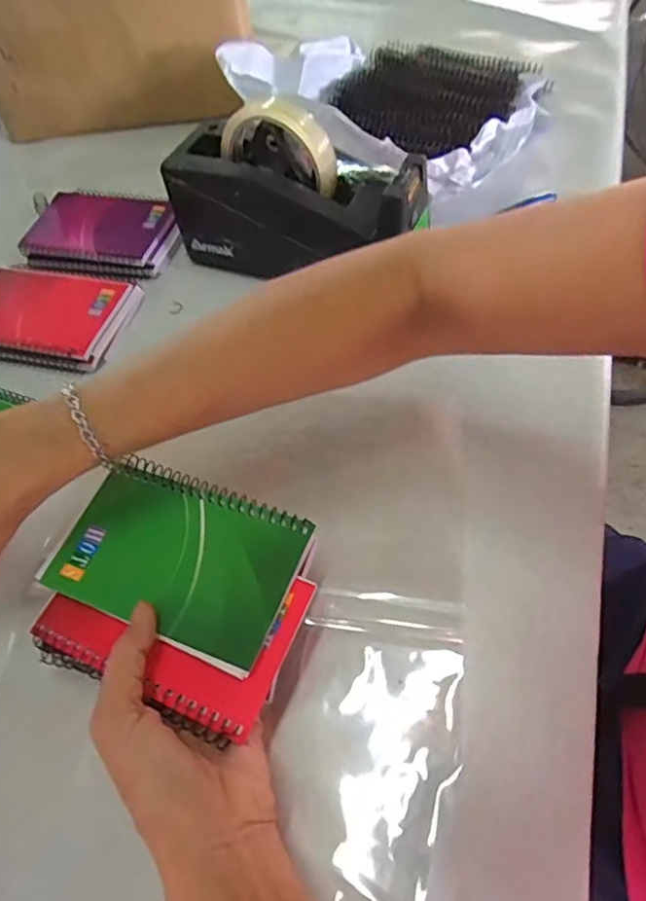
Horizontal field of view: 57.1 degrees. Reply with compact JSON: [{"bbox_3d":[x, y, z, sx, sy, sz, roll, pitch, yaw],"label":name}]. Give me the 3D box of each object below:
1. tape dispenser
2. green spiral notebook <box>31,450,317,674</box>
[{"bbox_3d":[-0.021,-0.195,0.460,0.194,0.115,0.062,16,59,17],"label":"tape dispenser"},{"bbox_3d":[-0.078,0.055,0.320,0.129,0.010,0.085,19,60,17],"label":"green spiral notebook"}]

